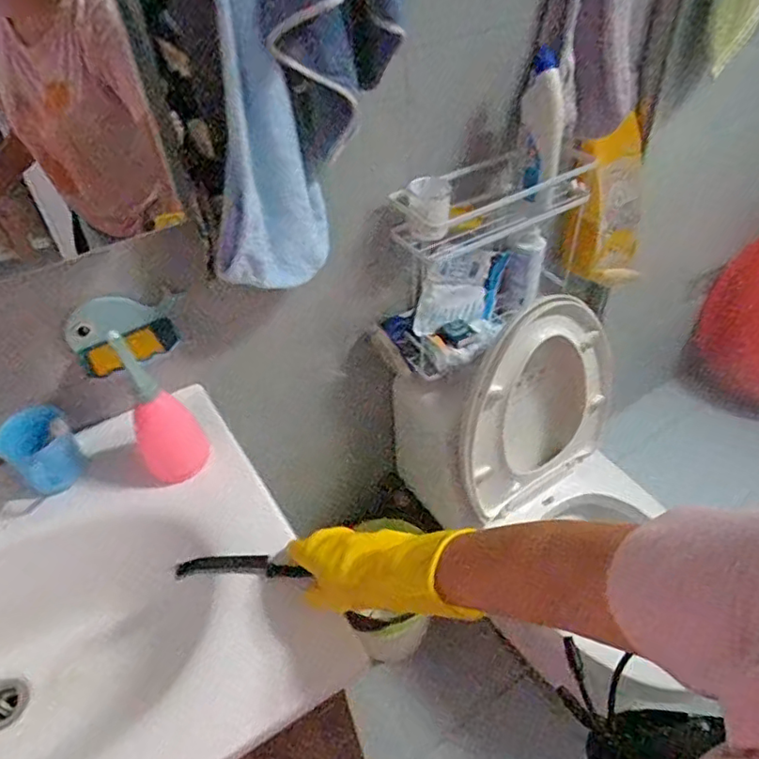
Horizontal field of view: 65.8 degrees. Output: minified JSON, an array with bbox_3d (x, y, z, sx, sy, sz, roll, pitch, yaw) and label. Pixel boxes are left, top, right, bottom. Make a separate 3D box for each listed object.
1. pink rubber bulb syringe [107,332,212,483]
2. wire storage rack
[{"bbox_3d":[-0.277,0.037,0.735,0.082,0.181,0.093,-23,45,-19],"label":"pink rubber bulb syringe"},{"bbox_3d":[0.204,-0.215,1.037,0.412,0.346,0.140,-27,47,-23],"label":"wire storage rack"}]

